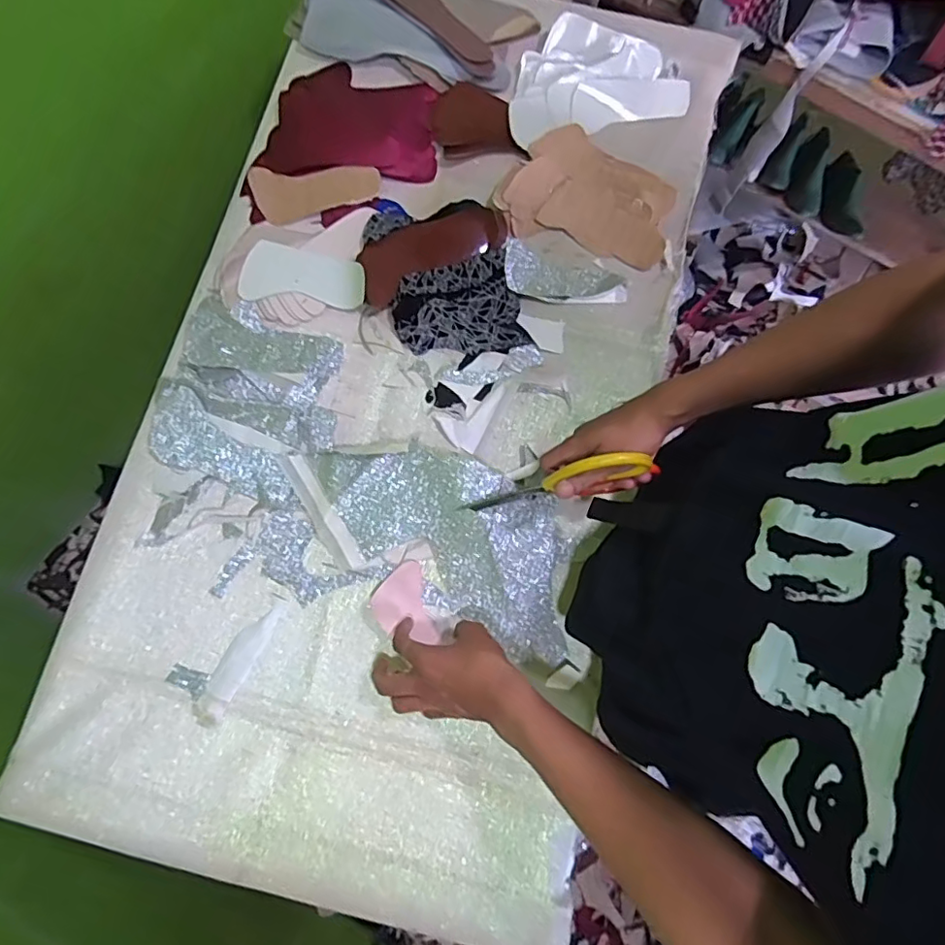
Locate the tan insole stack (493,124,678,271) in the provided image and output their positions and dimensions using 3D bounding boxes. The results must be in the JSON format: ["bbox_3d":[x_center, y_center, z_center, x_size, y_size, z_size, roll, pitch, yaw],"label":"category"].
[{"bbox_3d":[0.151,-0.364,0.727,0.224,0.054,0.132,16,77,3],"label":"tan insole stack"}]

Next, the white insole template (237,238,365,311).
[{"bbox_3d":[-0.211,-0.246,0.691,0.154,0.008,0.069,6,99,1],"label":"white insole template"}]

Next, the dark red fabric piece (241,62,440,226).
[{"bbox_3d":[-0.165,-0.441,0.753,0.220,0.024,0.248,17,80,-3],"label":"dark red fabric piece"}]

